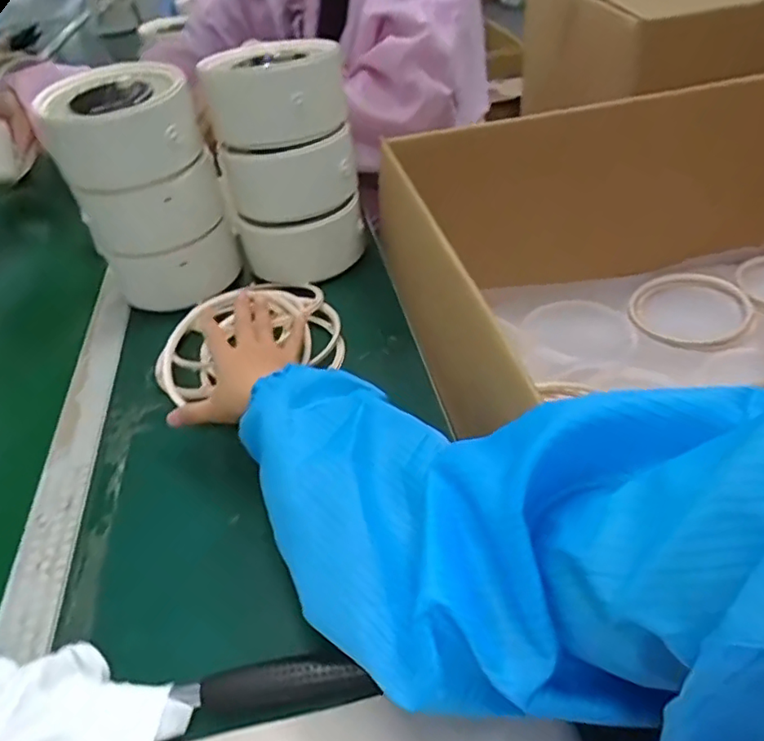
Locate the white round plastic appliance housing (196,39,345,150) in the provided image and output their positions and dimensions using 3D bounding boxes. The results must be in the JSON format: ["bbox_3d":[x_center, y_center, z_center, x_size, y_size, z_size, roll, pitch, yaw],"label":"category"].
[{"bbox_3d":[-0.113,-0.287,0.620,0.134,0.071,0.132,-13,41,-6],"label":"white round plastic appliance housing"}]

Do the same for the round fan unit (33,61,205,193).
[{"bbox_3d":[-0.245,-0.237,0.584,0.126,0.083,0.094,1,42,10],"label":"round fan unit"}]

